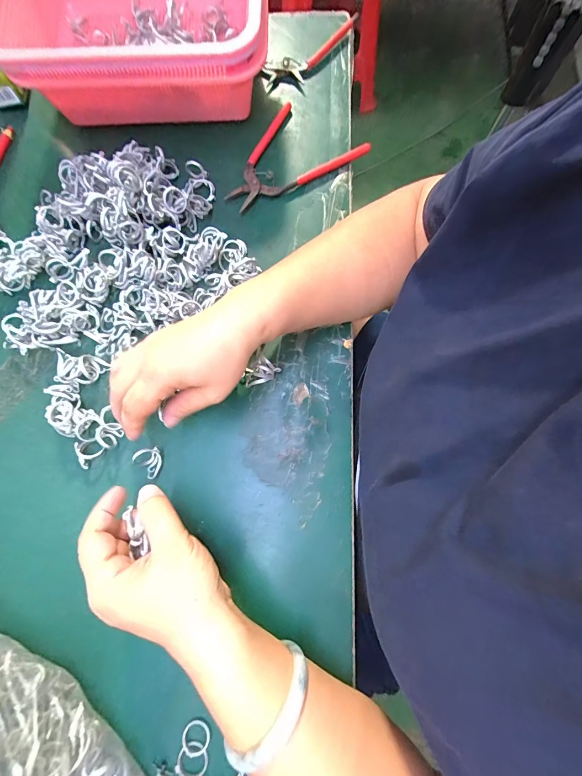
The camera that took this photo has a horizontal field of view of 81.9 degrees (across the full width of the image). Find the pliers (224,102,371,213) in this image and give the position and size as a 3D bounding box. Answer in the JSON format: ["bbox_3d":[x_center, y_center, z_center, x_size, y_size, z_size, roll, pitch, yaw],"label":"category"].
[{"bbox_3d":[-0.004,-0.262,0.372,0.163,0.022,0.086,-30,77,-6],"label":"pliers"}]

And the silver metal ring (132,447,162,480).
[{"bbox_3d":[-0.124,0.064,0.294,0.023,0.016,0.023,0,76,1],"label":"silver metal ring"}]

